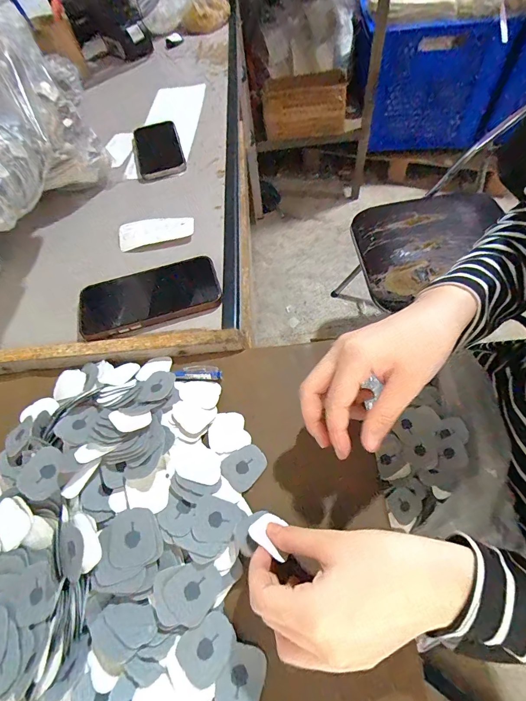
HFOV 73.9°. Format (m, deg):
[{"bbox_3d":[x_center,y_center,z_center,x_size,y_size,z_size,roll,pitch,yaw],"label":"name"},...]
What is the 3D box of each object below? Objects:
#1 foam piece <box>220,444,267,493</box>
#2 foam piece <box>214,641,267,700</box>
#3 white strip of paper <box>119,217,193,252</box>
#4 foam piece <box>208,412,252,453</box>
[{"bbox_3d":[-0.017,0.102,0.313,0.038,0.004,0.032,-41,63,-16],"label":"foam piece"},{"bbox_3d":[-0.015,0.225,0.238,0.029,0.004,0.040,13,62,14],"label":"foam piece"},{"bbox_3d":[-0.147,-0.164,0.487,0.102,0.018,0.049,-9,59,2],"label":"white strip of paper"},{"bbox_3d":[-0.034,0.076,0.330,0.037,0.004,0.038,-21,59,-5],"label":"foam piece"}]

